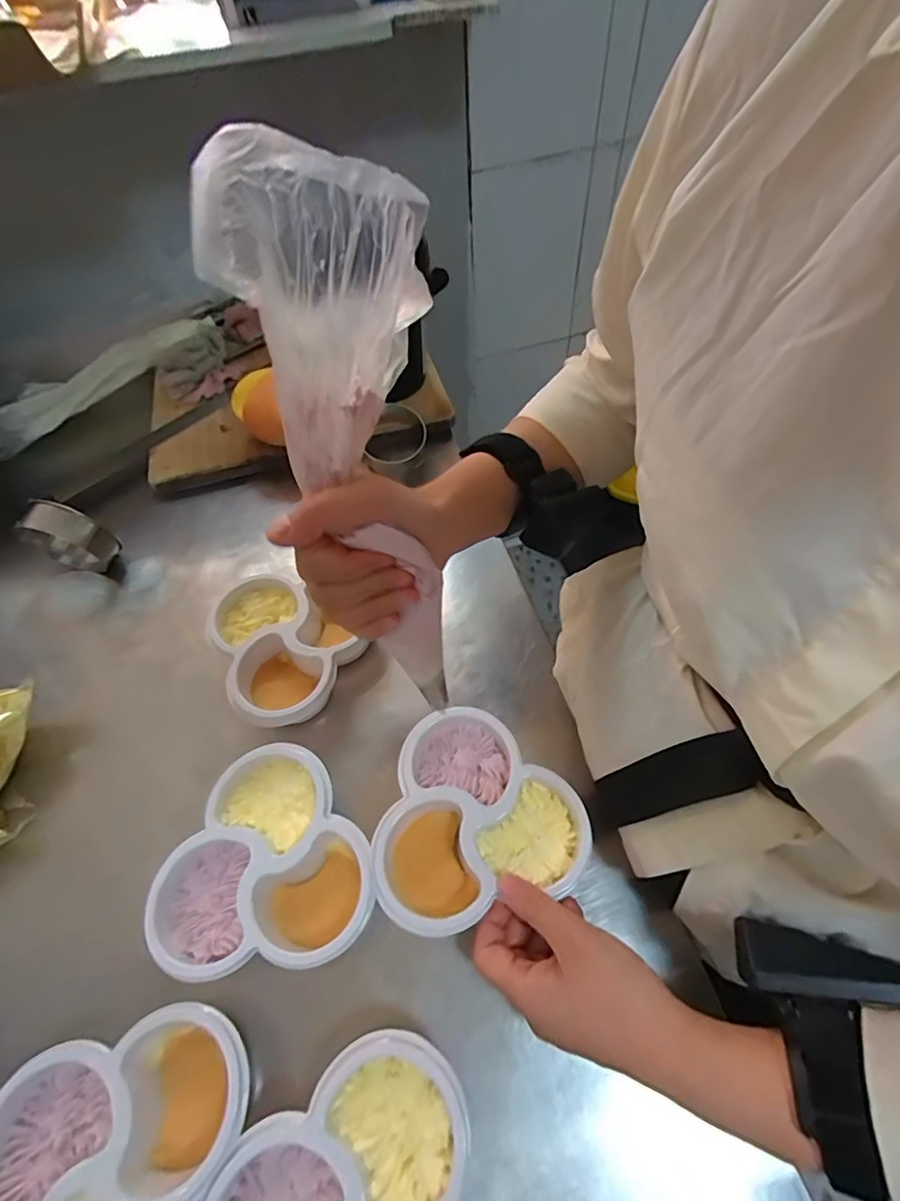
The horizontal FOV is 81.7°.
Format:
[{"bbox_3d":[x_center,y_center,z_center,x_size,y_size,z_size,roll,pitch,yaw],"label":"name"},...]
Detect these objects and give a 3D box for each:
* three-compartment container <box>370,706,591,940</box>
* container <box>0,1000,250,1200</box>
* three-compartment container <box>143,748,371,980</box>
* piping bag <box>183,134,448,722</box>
[{"bbox_3d":[0.013,0.146,0.368,0.139,0.031,0.131,-14,59,-10],"label":"three-compartment container"},{"bbox_3d":[-0.172,0.300,0.281,0.135,0.036,0.145,-38,62,-19],"label":"container"},{"bbox_3d":[-0.123,0.173,0.360,0.135,0.038,0.133,-2,57,3],"label":"three-compartment container"},{"bbox_3d":[-0.040,-0.081,0.285,0.100,0.276,0.118,-20,16,-14],"label":"piping bag"}]

